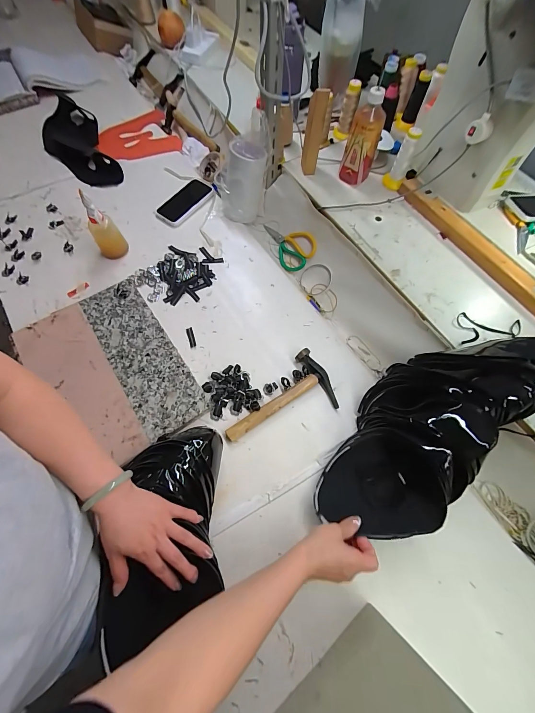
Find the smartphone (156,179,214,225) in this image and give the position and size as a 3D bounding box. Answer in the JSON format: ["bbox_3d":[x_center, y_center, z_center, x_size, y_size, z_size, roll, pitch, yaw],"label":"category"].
[{"bbox_3d":[-0.228,-0.435,0.847,0.091,0.016,0.165,36,68,14],"label":"smartphone"}]

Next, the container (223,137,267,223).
[{"bbox_3d":[-0.060,-0.445,0.776,0.115,0.168,0.110,1,64,-2],"label":"container"}]

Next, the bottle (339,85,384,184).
[{"bbox_3d":[0.221,-0.500,0.698,0.071,0.180,0.064,20,67,8],"label":"bottle"}]

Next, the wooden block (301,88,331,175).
[{"bbox_3d":[0.105,-0.517,0.705,0.042,0.171,0.041,8,66,3],"label":"wooden block"}]

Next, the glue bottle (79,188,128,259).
[{"bbox_3d":[-0.385,-0.299,0.713,0.062,0.155,0.053,-31,69,-16],"label":"glue bottle"}]

